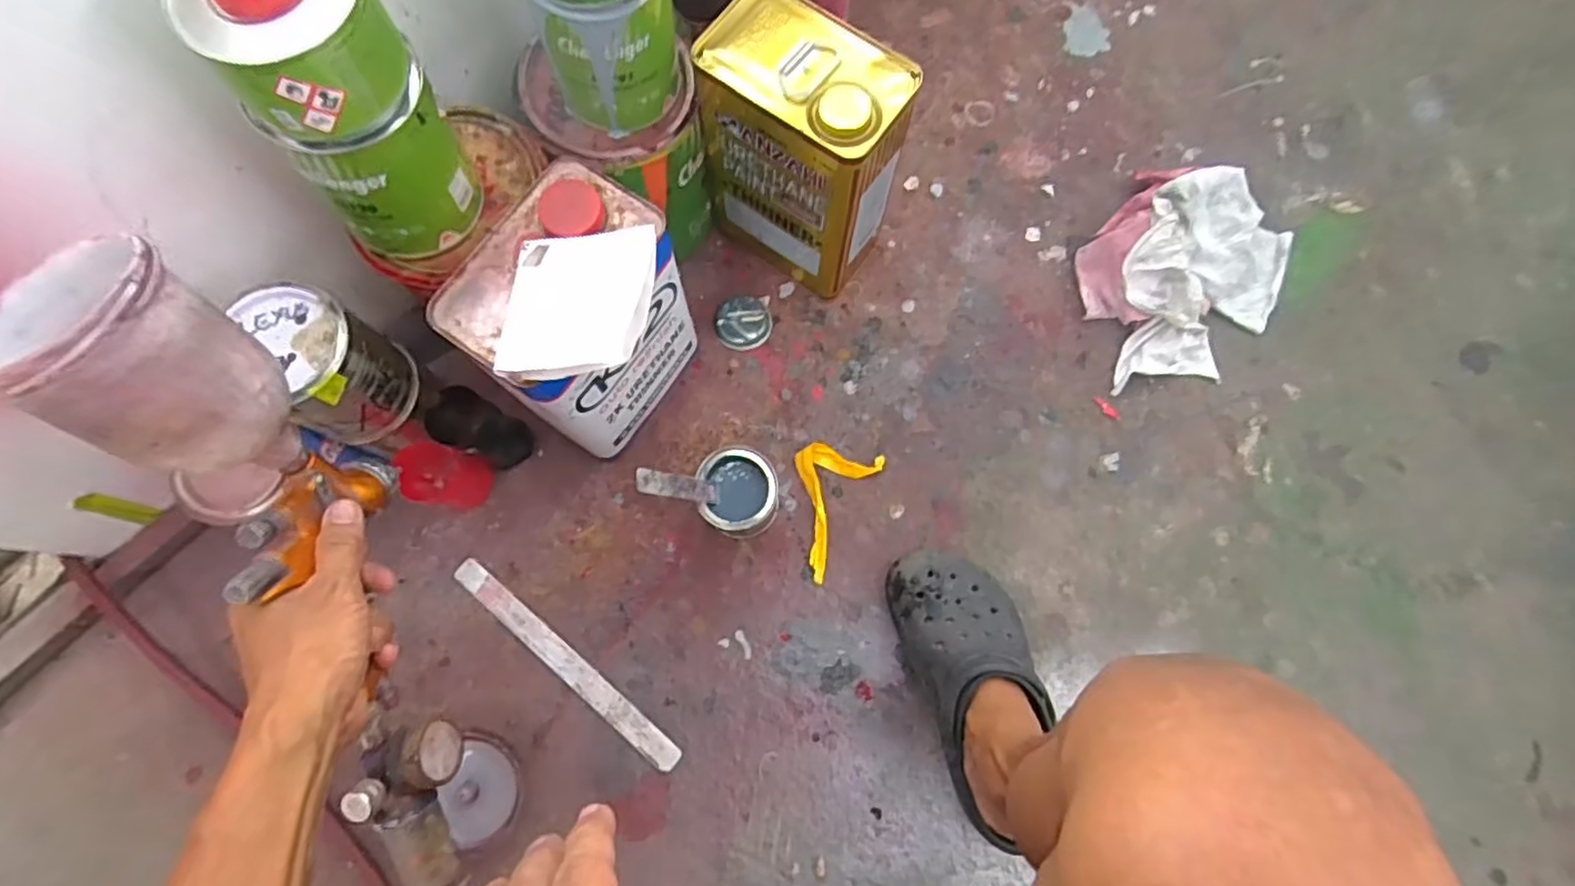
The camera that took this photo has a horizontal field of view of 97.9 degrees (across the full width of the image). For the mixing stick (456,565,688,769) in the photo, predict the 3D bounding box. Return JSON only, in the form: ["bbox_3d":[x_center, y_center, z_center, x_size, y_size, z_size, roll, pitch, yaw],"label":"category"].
[{"bbox_3d":[-0.215,0.213,0.665,0.281,0.004,0.025,39,73,8],"label":"mixing stick"}]

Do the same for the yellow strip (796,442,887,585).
[{"bbox_3d":[0.032,0.058,0.693,0.080,0.023,0.138,28,76,7],"label":"yellow strip"}]

